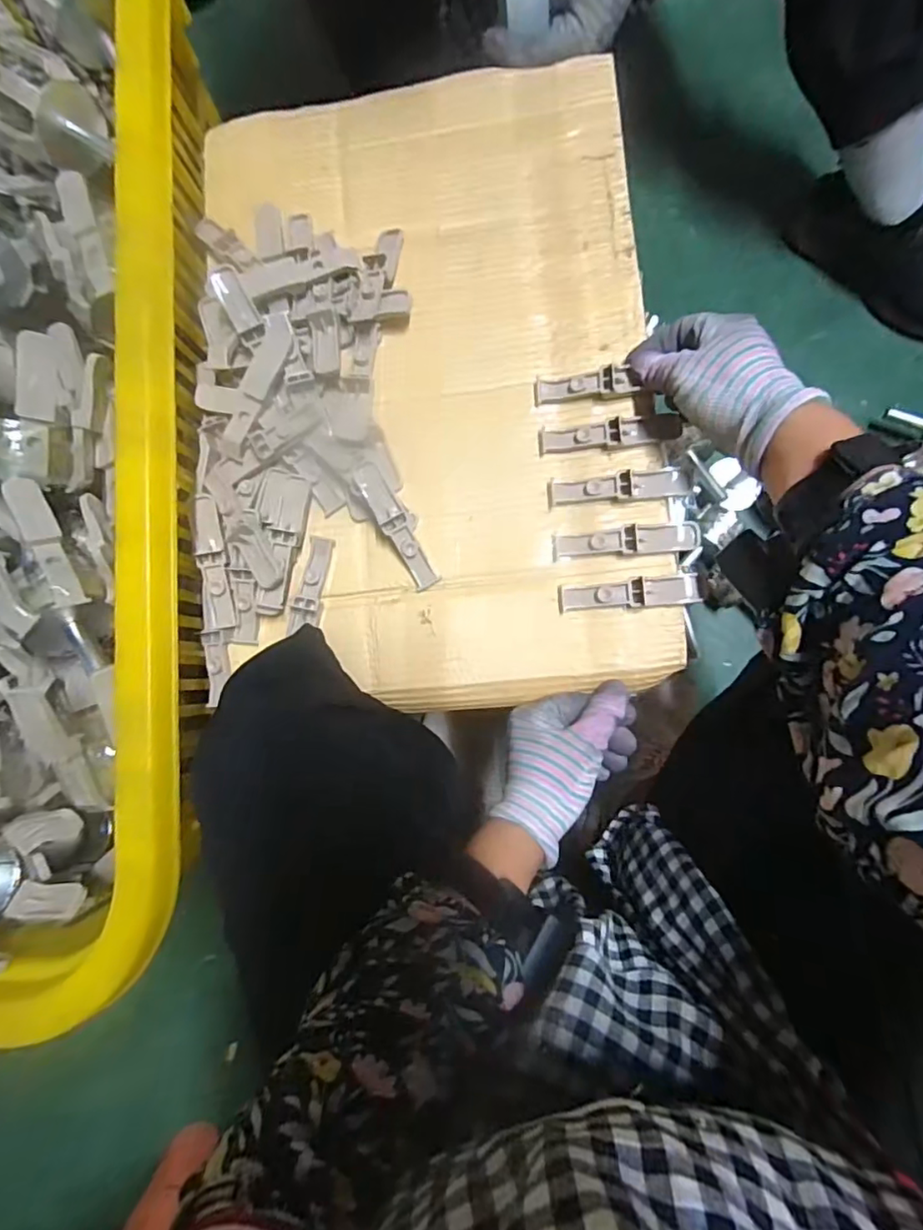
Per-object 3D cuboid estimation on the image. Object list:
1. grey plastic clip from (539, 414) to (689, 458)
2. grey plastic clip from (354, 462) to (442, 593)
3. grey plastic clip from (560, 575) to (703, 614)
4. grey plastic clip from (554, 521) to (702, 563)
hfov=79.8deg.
[{"bbox_3d":[0.110,-0.133,0.407,0.102,0.007,0.022,-6,84,6],"label":"grey plastic clip"},{"bbox_3d":[-0.047,-0.064,0.404,0.019,0.010,0.099,-28,101,3],"label":"grey plastic clip"},{"bbox_3d":[0.119,-0.015,0.390,0.097,0.010,0.021,-5,84,6],"label":"grey plastic clip"},{"bbox_3d":[0.118,-0.053,0.396,0.102,0.014,0.020,-5,84,6],"label":"grey plastic clip"}]

